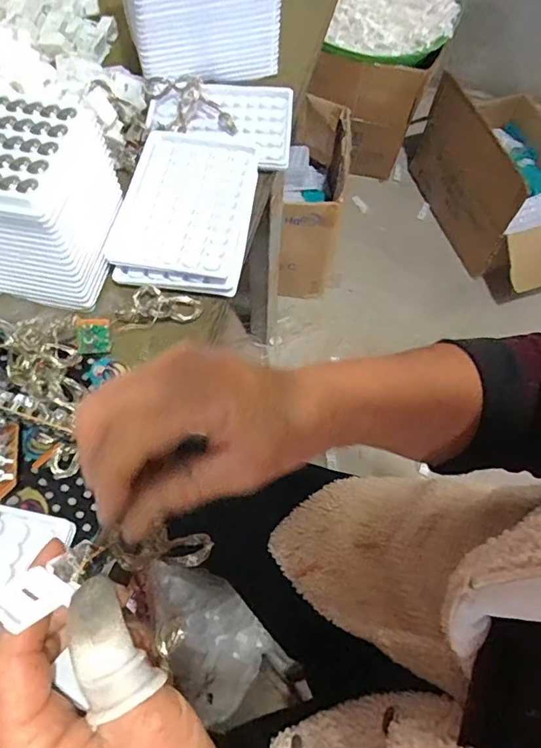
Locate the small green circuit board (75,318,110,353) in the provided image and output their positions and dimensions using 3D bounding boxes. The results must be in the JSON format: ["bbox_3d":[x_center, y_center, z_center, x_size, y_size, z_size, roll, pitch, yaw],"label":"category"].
[{"bbox_3d":[-0.125,-0.027,0.354,0.022,0.004,0.024,-3,96,-22],"label":"small green circuit board"}]

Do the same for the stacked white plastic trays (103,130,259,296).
[{"bbox_3d":[-0.066,-0.134,0.400,0.100,0.014,0.142,8,66,1],"label":"stacked white plastic trays"}]

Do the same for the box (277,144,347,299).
[{"bbox_3d":[0.092,-0.384,1.136,0.118,0.278,0.302,5,66,0],"label":"box"}]

